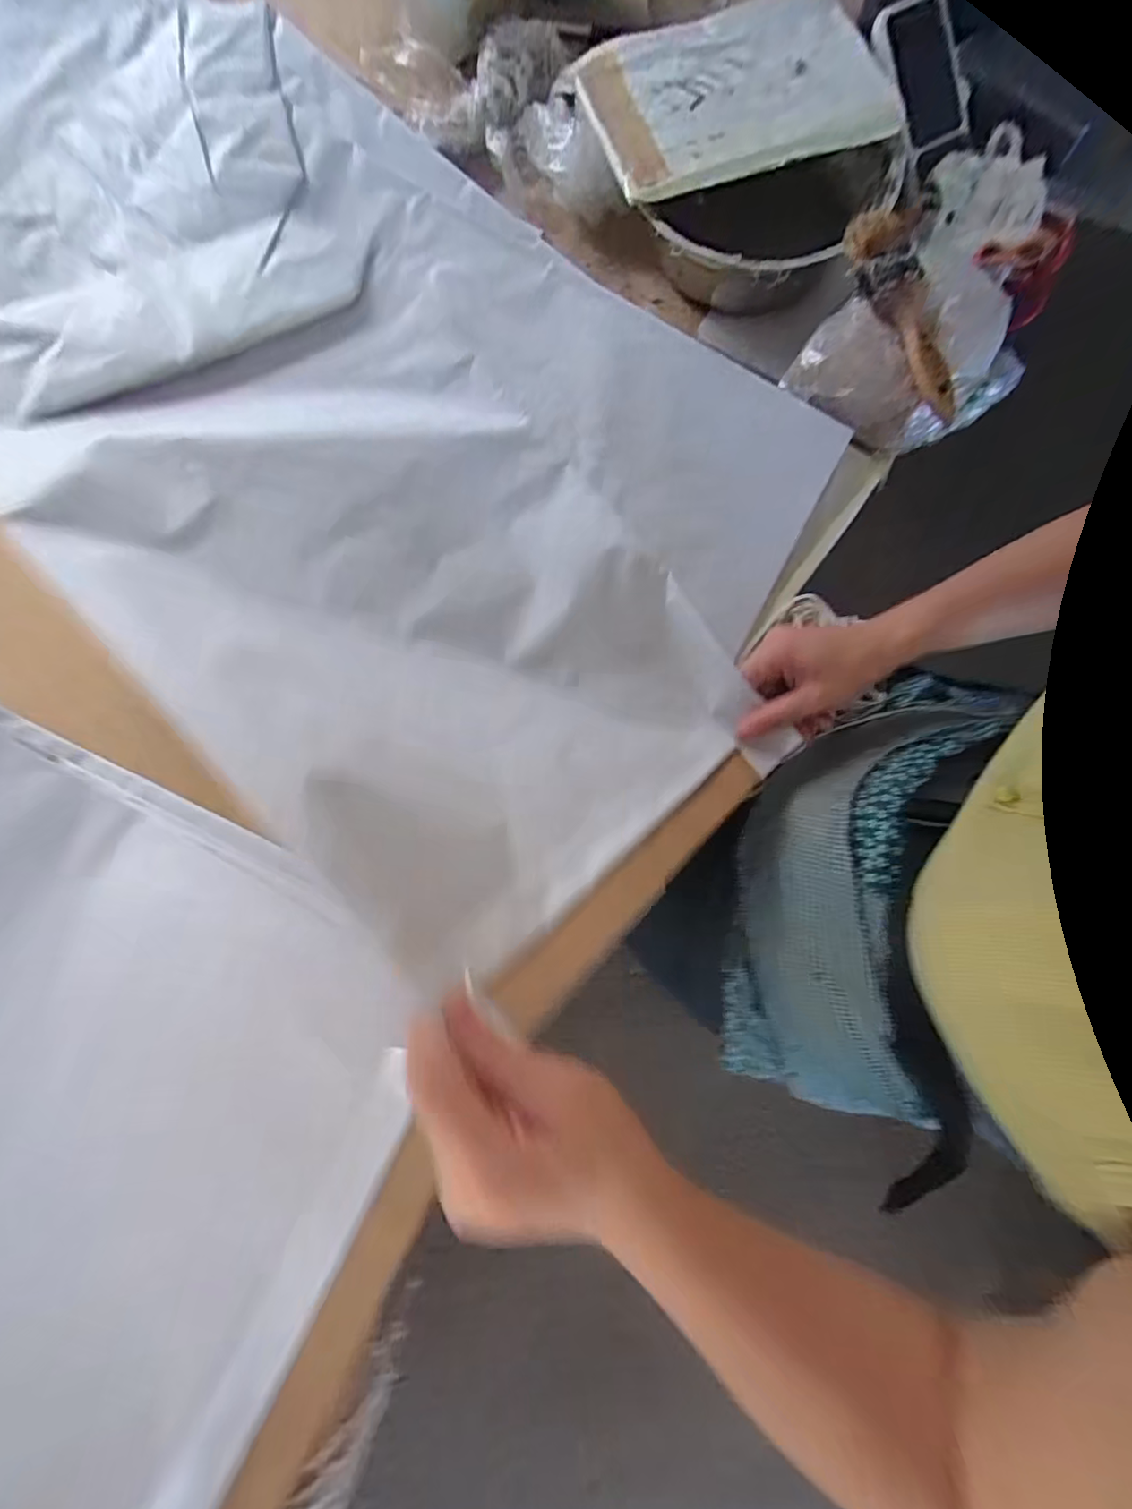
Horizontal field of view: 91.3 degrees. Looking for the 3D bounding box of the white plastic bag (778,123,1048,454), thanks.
[{"bbox_3d":[0.354,-0.425,0.499,0.175,0.062,0.327,35,80,7],"label":"white plastic bag"}]

